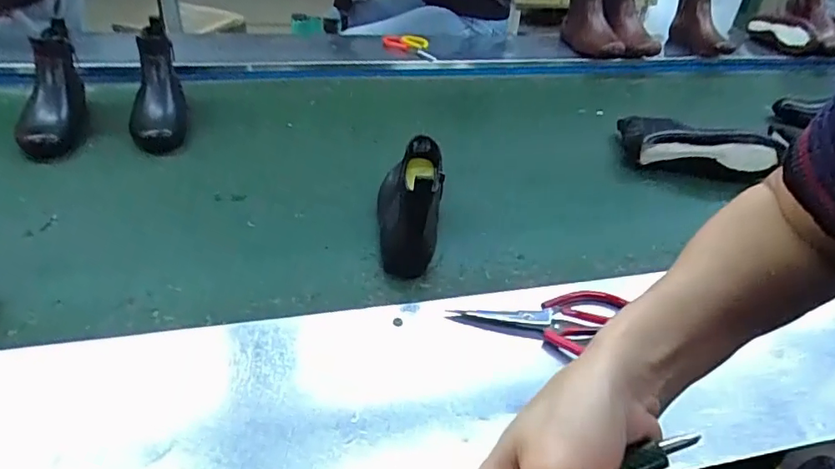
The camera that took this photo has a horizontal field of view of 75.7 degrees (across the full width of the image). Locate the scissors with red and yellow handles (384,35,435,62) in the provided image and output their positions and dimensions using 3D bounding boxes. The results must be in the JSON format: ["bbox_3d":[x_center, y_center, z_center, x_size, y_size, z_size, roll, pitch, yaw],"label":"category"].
[{"bbox_3d":[-0.025,-0.453,1.285,0.109,0.010,0.188,1,35,-8],"label":"scissors with red and yellow handles"}]

